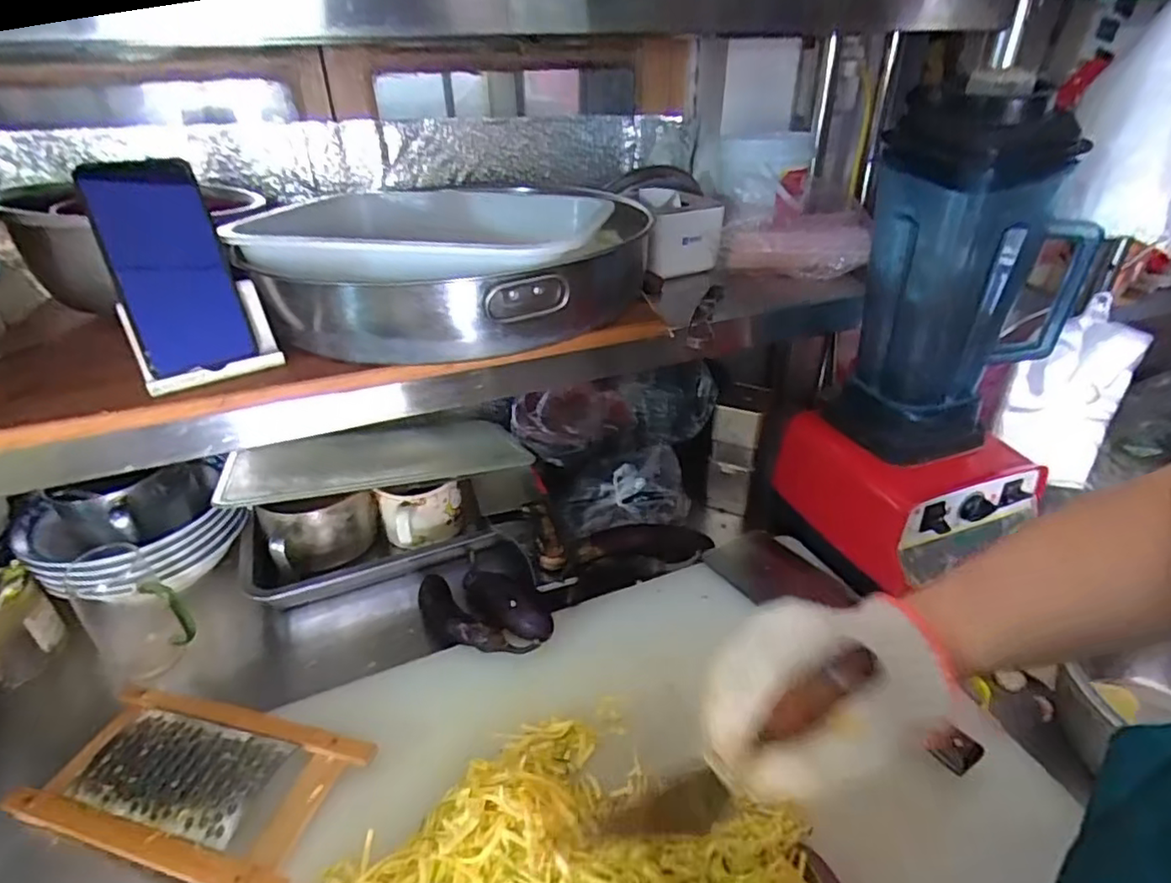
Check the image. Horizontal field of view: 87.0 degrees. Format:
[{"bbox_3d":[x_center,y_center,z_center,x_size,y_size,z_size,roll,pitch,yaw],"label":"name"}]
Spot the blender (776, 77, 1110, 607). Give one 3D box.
[{"bbox_3d":[0.372,-0.090,0.633,0.213,0.439,0.221,-16,36,-22],"label":"blender"}]

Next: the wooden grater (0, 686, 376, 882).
[{"bbox_3d":[-0.325,0.276,0.509,0.270,0.030,0.121,9,34,15],"label":"wooden grater"}]

